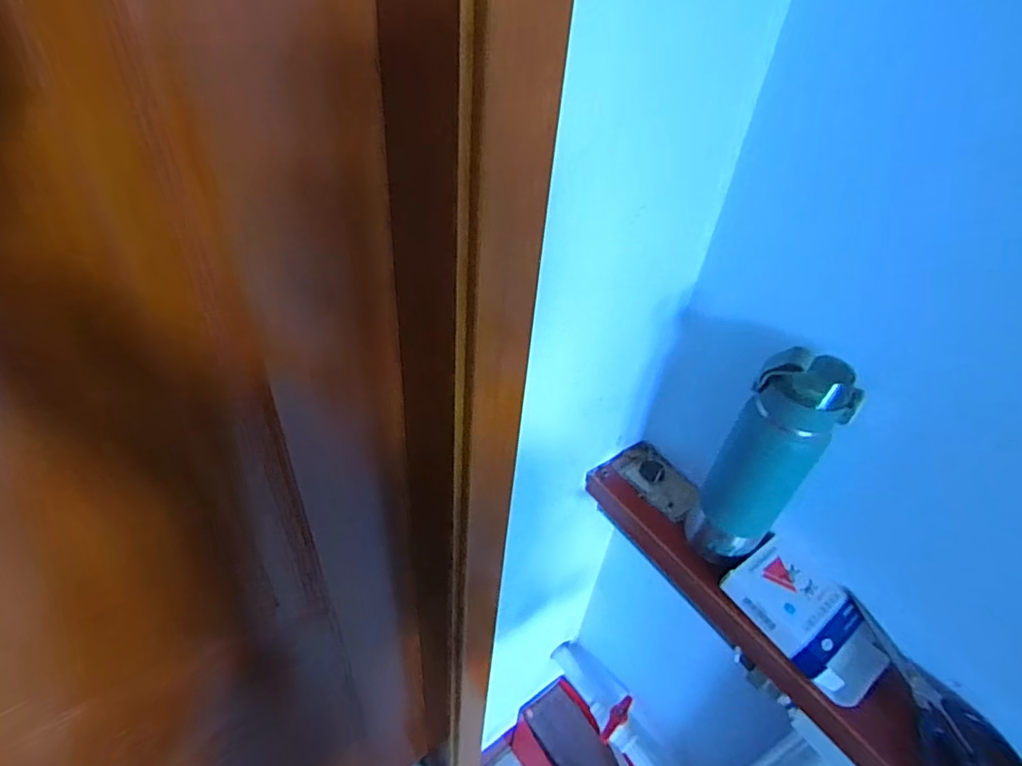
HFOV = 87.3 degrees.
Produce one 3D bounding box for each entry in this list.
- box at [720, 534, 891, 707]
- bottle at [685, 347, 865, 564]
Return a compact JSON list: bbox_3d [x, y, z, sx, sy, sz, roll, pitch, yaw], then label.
[{"bbox_3d":[0.306,0.237,0.550,0.097,0.027,0.148,-22,48,-29],"label":"box"},{"bbox_3d":[0.248,0.078,0.528,0.079,0.260,0.066,32,47,27],"label":"bottle"}]

